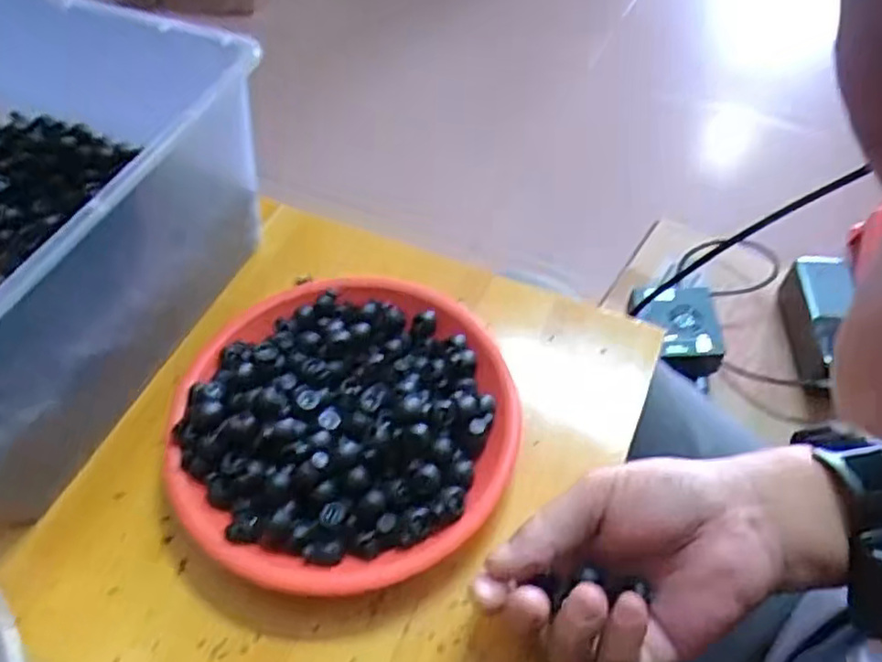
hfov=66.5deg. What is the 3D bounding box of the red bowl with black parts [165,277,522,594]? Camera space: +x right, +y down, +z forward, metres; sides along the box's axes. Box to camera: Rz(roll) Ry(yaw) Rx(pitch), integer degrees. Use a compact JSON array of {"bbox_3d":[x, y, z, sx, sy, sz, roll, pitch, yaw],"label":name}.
[{"bbox_3d":[-0.053,0.054,0.385,0.186,0.044,0.180,-1,53,1],"label":"red bowl with black parts"}]

